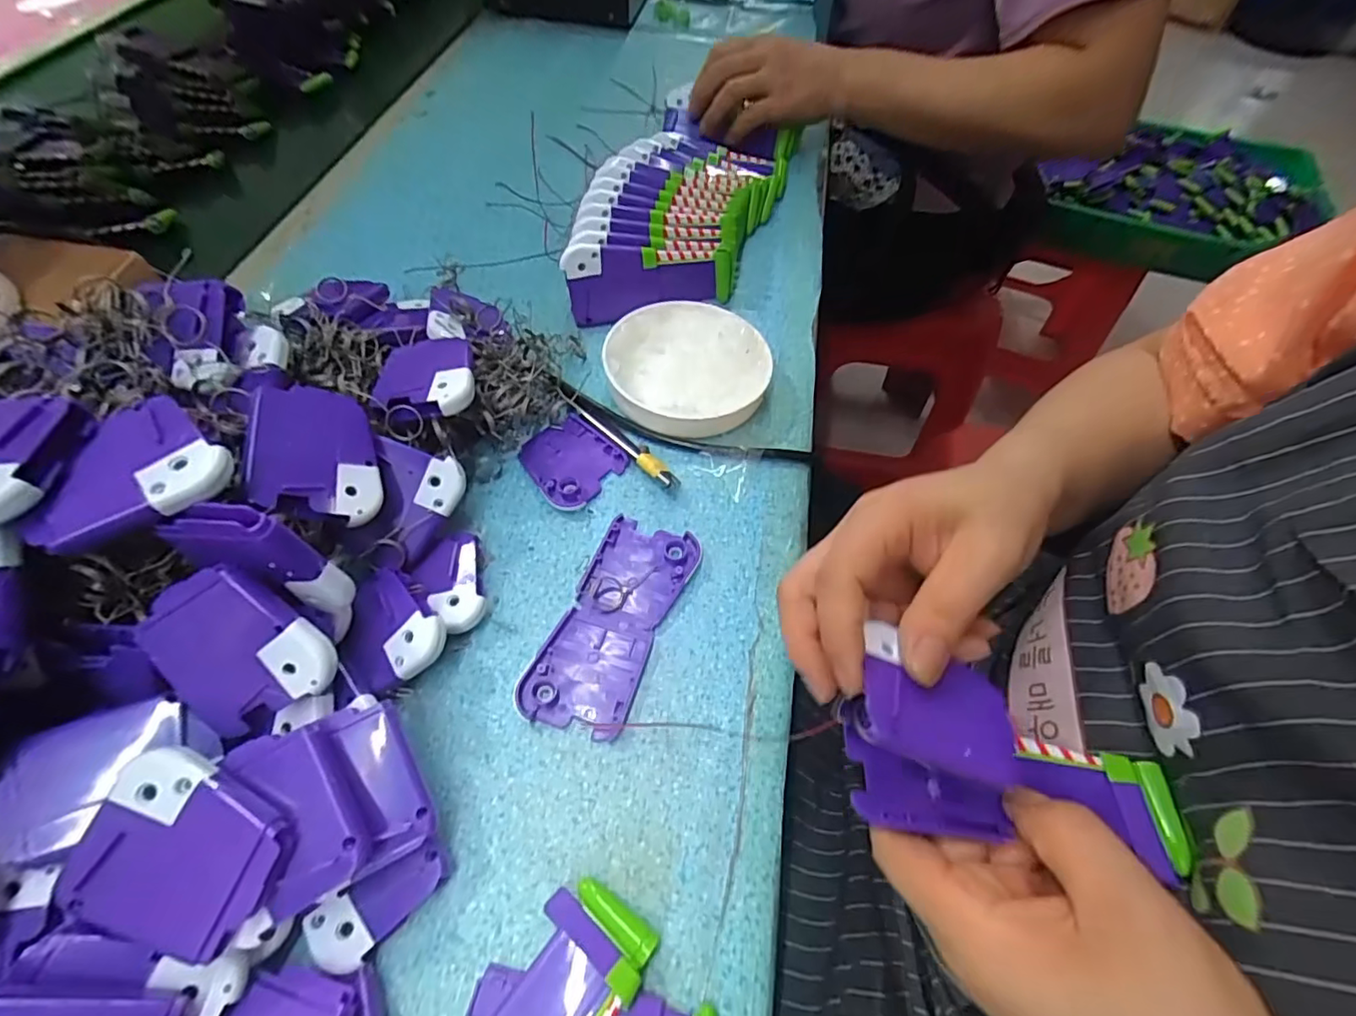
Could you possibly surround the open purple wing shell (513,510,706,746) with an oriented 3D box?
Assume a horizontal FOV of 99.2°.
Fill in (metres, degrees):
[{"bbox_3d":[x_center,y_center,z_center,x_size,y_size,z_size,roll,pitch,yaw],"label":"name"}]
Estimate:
[{"bbox_3d":[-0.033,0.057,0.298,0.052,0.008,0.115,20,59,10],"label":"open purple wing shell"}]

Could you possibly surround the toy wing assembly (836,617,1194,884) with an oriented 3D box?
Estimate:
[{"bbox_3d":[0.125,0.096,0.223,0.130,0.045,0.061,16,57,-4],"label":"toy wing assembly"}]

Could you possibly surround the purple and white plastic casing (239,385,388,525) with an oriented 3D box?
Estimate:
[{"bbox_3d":[-0.164,-0.024,0.261,0.050,0.010,0.062,5,66,-41],"label":"purple and white plastic casing"}]

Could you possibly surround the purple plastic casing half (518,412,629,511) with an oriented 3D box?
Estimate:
[{"bbox_3d":[-0.066,-0.029,0.349,0.059,0.007,0.051,41,65,21],"label":"purple plastic casing half"}]

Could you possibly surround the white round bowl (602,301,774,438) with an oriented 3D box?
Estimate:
[{"bbox_3d":[0.007,-0.091,0.378,0.105,0.029,0.102,1,58,-2],"label":"white round bowl"}]

